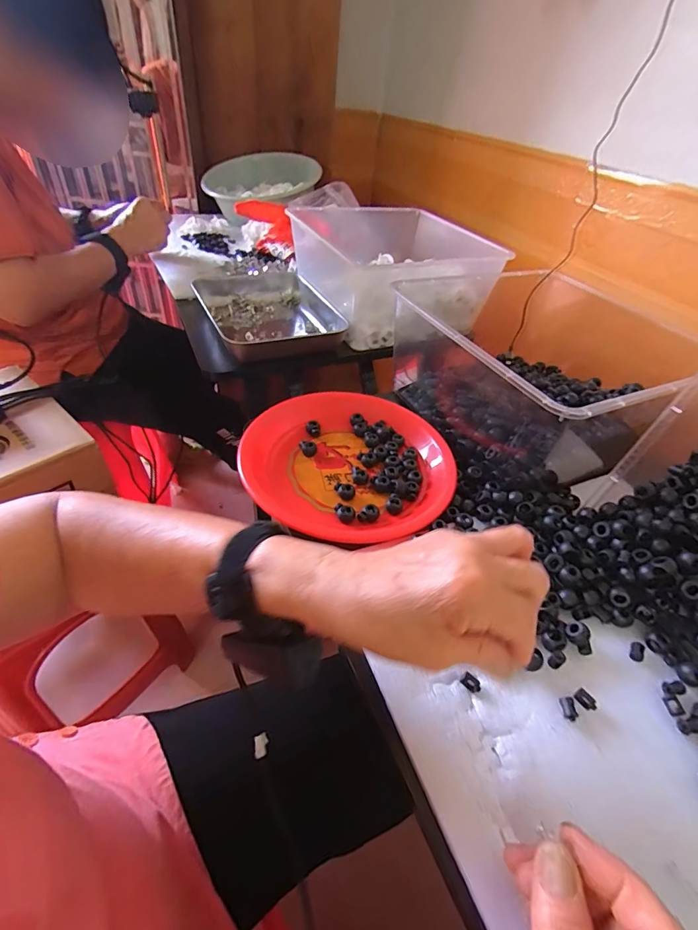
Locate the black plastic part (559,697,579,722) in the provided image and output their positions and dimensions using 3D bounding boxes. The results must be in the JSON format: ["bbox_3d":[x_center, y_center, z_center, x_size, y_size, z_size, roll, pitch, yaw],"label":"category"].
[{"bbox_3d":[0.156,0.173,0.296,0.010,0.007,0.014,-3,44,-11],"label":"black plastic part"}]

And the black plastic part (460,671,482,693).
[{"bbox_3d":[0.090,0.161,0.307,0.008,0.008,0.014,-30,55,-33],"label":"black plastic part"}]

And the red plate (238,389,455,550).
[{"bbox_3d":[0.001,-0.009,0.467,0.220,0.028,0.218,4,43,-4],"label":"red plate"}]

